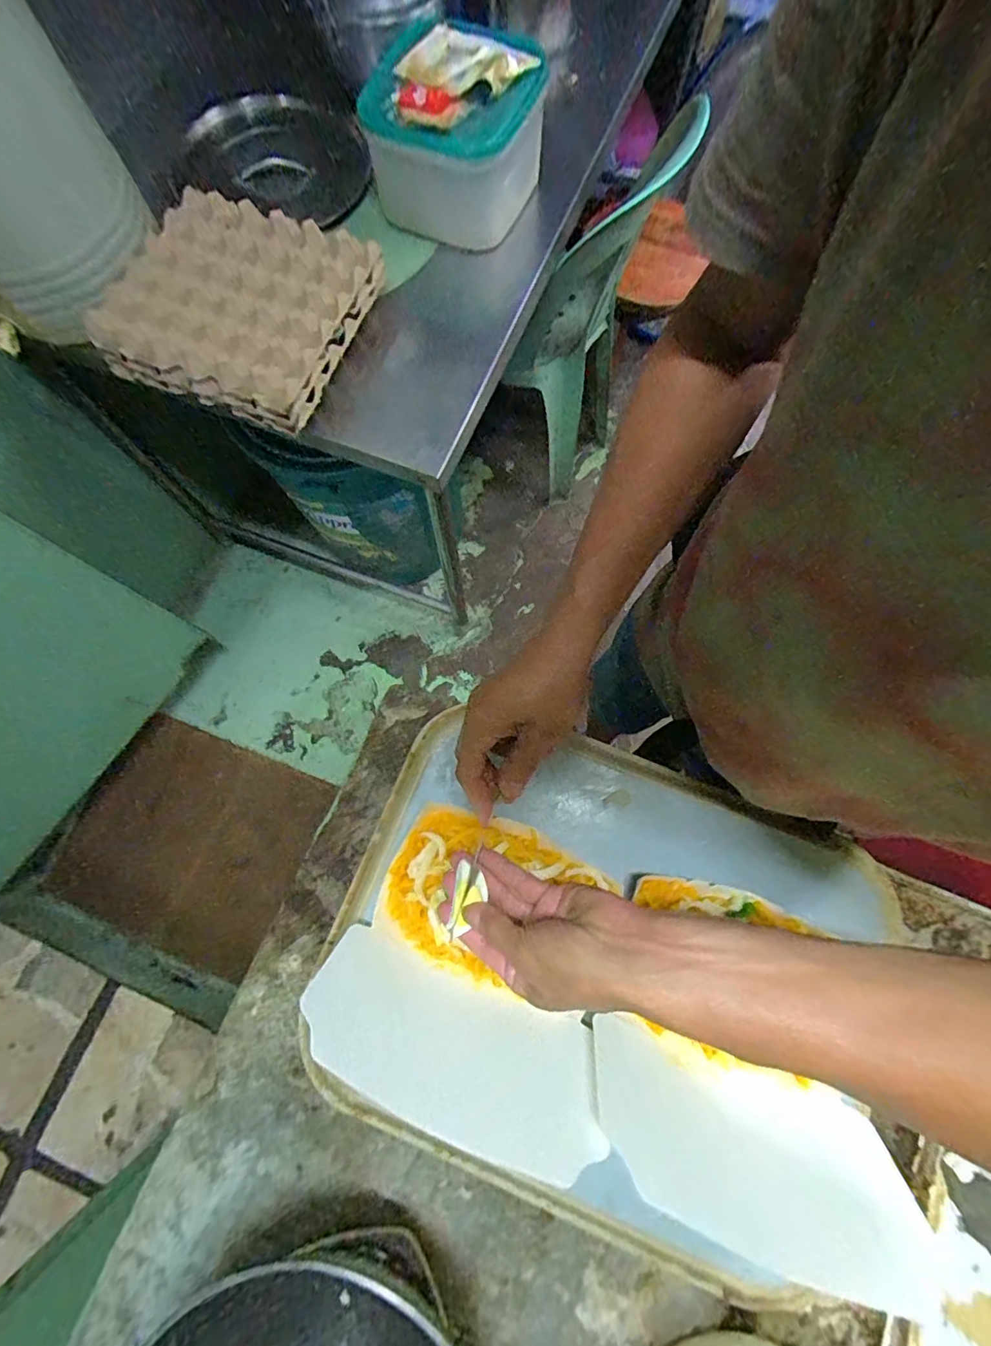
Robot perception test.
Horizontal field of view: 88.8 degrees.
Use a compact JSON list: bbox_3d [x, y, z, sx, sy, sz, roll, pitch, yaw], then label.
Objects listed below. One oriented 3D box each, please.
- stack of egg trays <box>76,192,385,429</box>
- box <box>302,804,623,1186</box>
[{"bbox_3d":[-0.342,-0.504,0.692,0.290,0.074,0.296,21,76,6],"label":"stack of egg trays"},{"bbox_3d":[-0.012,0.203,0.362,0.194,0.118,0.184,21,76,6],"label":"box"}]

